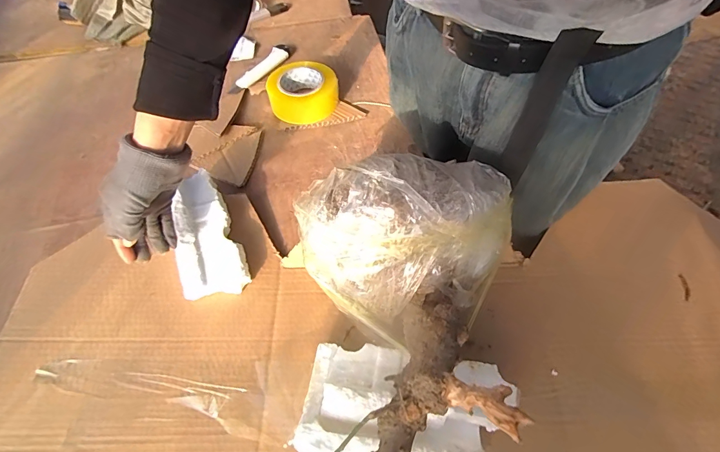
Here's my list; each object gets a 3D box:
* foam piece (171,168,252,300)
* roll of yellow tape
[{"bbox_3d":[-0.211,0.006,0.503,0.078,0.026,0.178,-19,68,-9],"label":"foam piece"},{"bbox_3d":[-0.104,-0.240,0.674,0.119,0.060,0.118,-2,55,3],"label":"roll of yellow tape"}]

